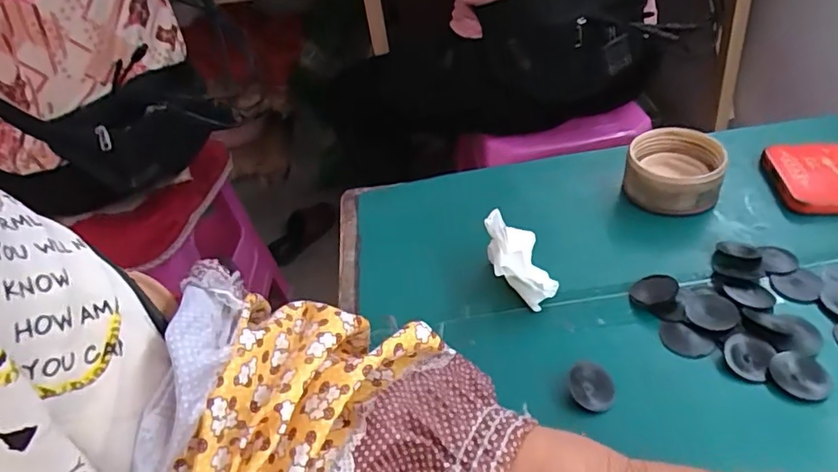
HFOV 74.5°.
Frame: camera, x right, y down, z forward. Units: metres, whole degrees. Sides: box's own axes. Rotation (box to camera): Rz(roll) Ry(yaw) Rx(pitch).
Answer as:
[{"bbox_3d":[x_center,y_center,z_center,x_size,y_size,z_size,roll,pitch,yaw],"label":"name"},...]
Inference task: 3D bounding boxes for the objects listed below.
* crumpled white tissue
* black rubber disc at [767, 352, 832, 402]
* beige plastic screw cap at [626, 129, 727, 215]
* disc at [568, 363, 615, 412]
[{"bbox_3d":[0.066,0.016,0.357,0.037,0.040,0.055,-6,41,1],"label":"crumpled white tissue"},{"bbox_3d":[0.203,0.074,0.293,0.028,0.005,0.025,13,44,22],"label":"black rubber disc"},{"bbox_3d":[0.191,-0.048,0.415,0.064,0.039,0.063,12,44,21],"label":"beige plastic screw cap"},{"bbox_3d":[0.094,0.082,0.299,0.022,0.005,0.024,-4,70,11],"label":"disc"}]

